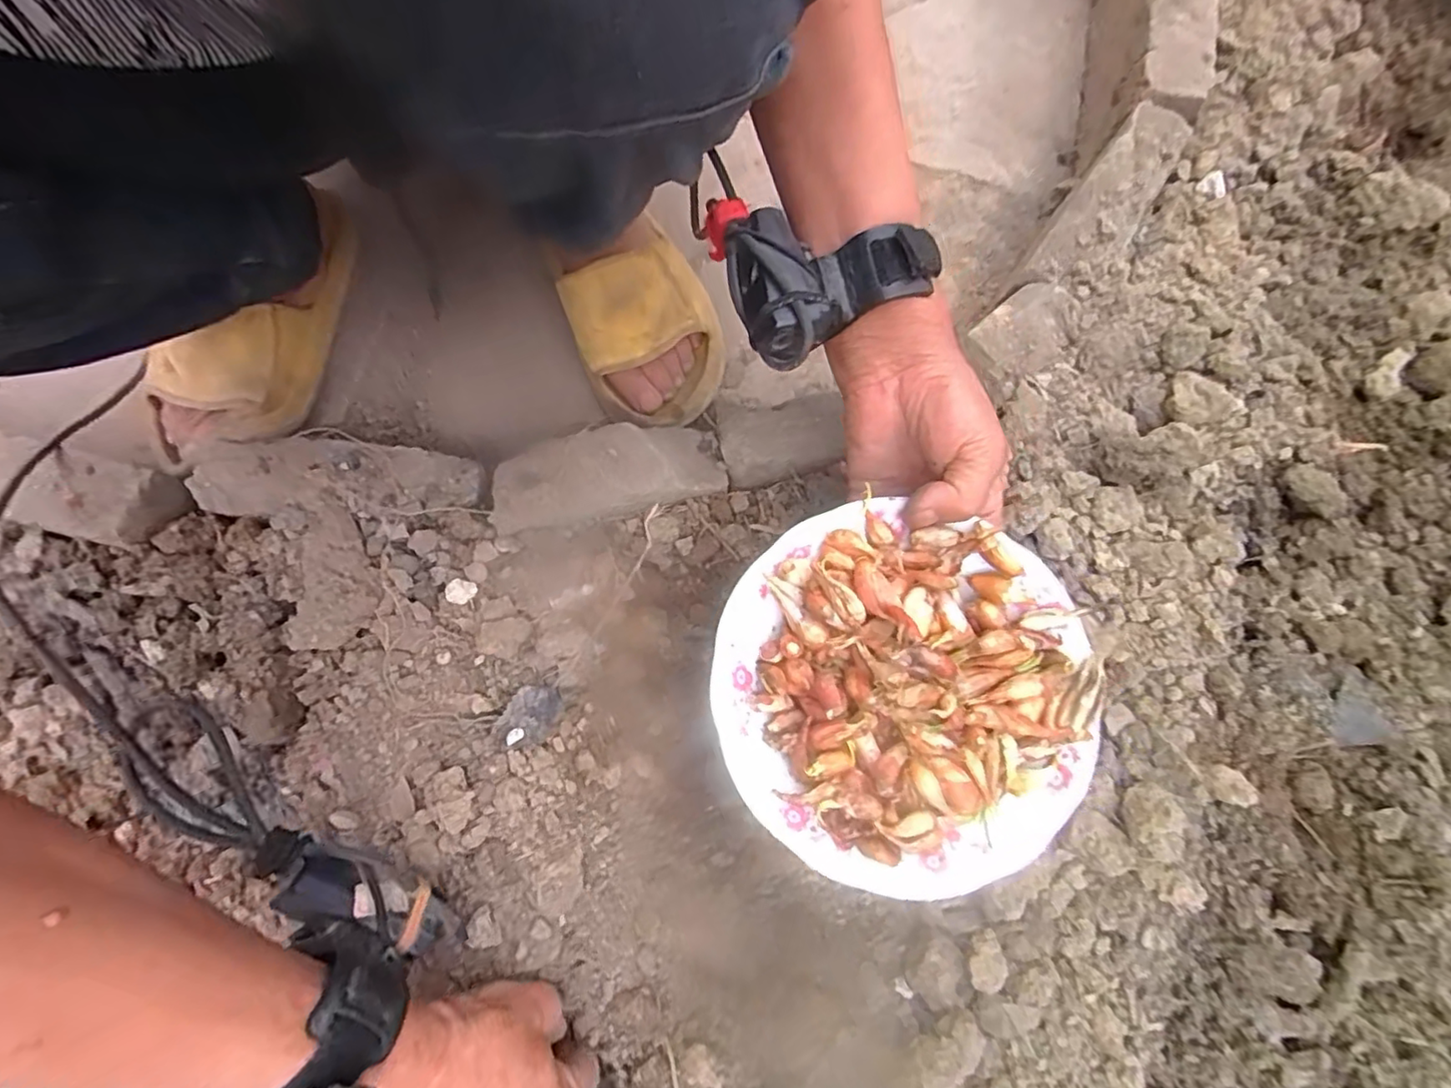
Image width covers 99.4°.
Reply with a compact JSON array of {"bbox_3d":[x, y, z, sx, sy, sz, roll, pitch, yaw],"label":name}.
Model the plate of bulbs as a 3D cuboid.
[{"bbox_3d":[0.081,0.066,0.282,0.166,0.029,0.167,0,74,-1],"label":"plate of bulbs"}]

